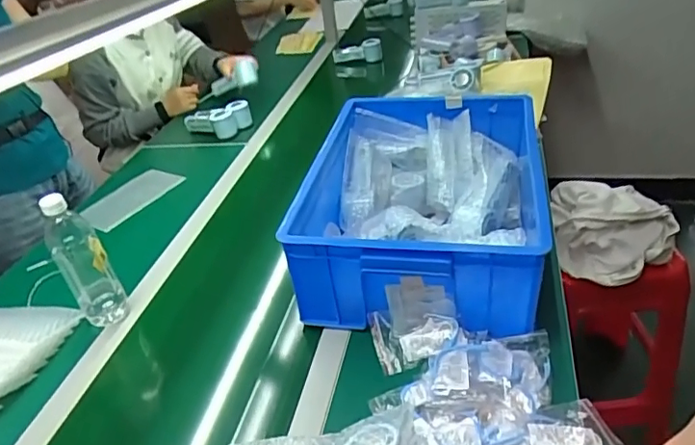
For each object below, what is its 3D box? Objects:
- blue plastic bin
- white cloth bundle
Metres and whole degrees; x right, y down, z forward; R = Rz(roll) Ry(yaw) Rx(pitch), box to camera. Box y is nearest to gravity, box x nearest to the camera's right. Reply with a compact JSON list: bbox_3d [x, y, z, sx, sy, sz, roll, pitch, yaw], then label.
[{"bbox_3d":[0.124,-0.045,0.877,0.350,0.148,0.437,3,36,14],"label":"blue plastic bin"},{"bbox_3d":[0.550,0.011,1.132,0.224,0.121,0.204,0,35,10],"label":"white cloth bundle"}]

